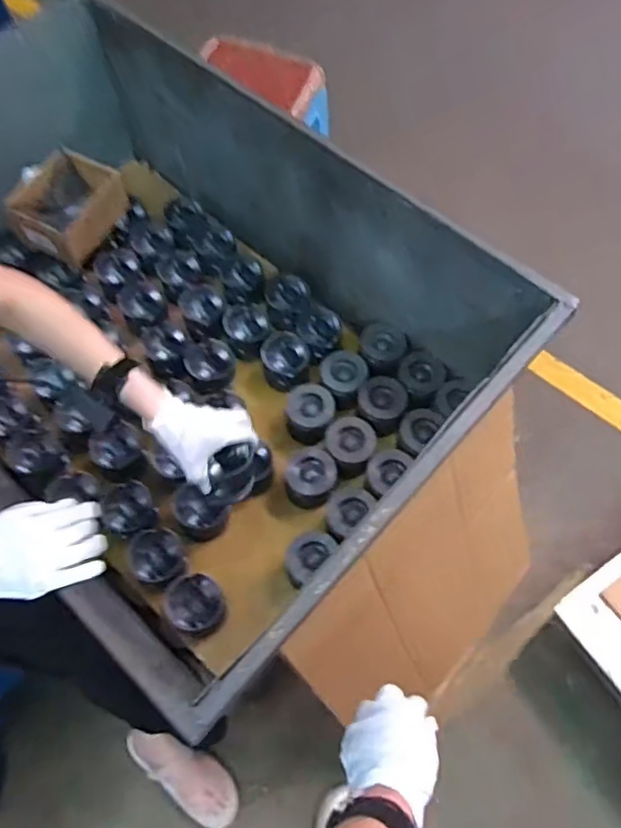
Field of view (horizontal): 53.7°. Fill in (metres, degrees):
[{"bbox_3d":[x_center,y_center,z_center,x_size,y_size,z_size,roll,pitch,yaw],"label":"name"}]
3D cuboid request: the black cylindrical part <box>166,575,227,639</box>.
[{"bbox_3d":[-0.188,0.321,1.030,0.090,0.110,0.085,-11,64,-6],"label":"black cylindrical part"}]

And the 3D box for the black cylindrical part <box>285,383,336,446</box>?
[{"bbox_3d":[0.000,0.001,1.184,0.086,0.090,0.086,0,63,-1],"label":"black cylindrical part"}]

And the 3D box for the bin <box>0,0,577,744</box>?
[{"bbox_3d":[-0.311,-0.167,1.137,1.195,0.468,0.785,39,69,17],"label":"bin"}]

